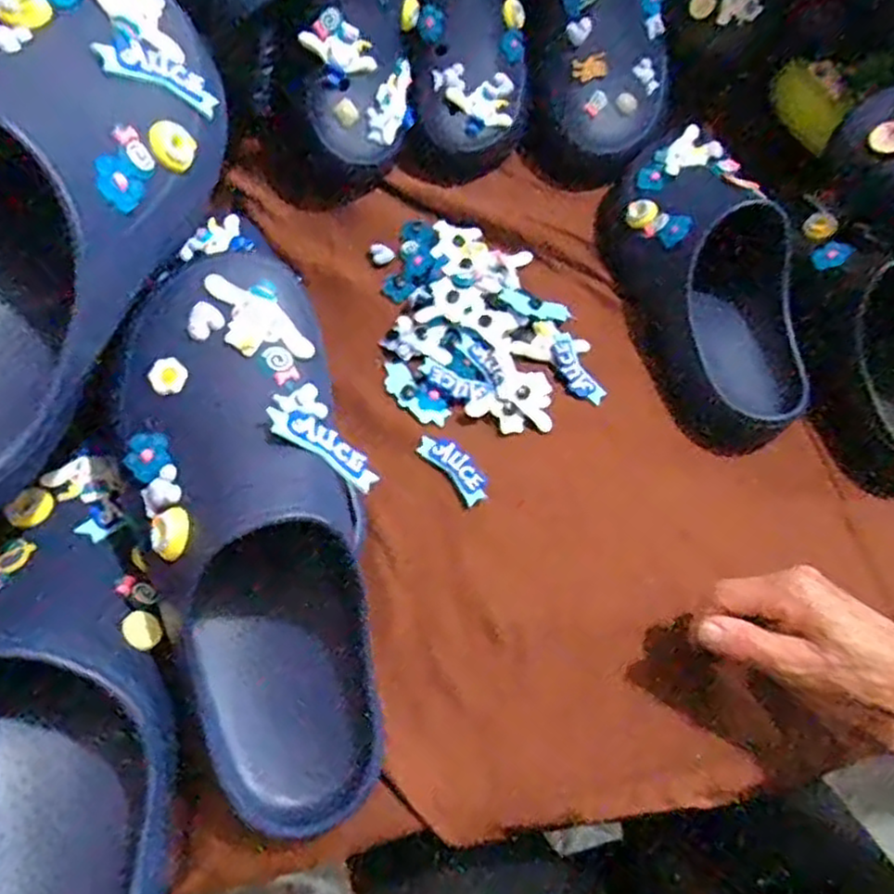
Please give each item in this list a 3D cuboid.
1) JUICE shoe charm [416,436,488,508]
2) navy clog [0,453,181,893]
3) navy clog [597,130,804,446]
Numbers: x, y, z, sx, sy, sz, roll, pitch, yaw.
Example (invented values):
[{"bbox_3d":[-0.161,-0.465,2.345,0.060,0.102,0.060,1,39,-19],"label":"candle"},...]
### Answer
[{"bbox_3d":[0.005,0.013,0.516,0.023,0.008,0.059,-33,68,-18],"label":"JUICE shoe charm"},{"bbox_3d":[-0.199,0.137,0.382,0.114,0.084,0.259,-4,82,-5],"label":"navy clog"},{"bbox_3d":[0.197,-0.131,0.565,0.109,0.079,0.266,-9,63,-7],"label":"navy clog"}]

